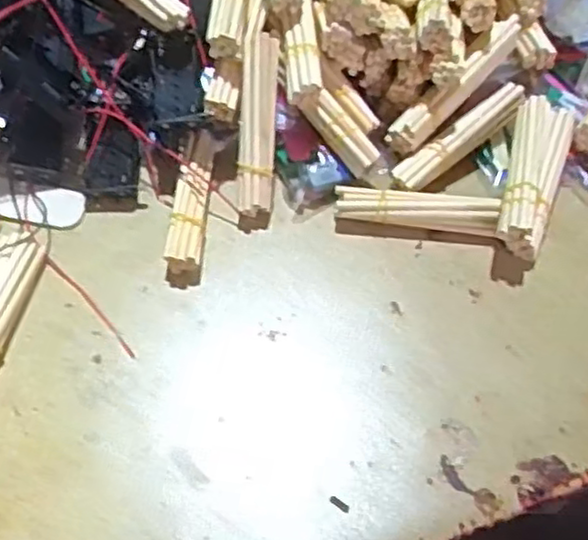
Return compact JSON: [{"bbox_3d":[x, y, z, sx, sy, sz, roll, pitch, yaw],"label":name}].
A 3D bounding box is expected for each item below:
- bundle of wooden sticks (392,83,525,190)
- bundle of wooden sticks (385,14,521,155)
[{"bbox_3d":[0.106,-0.083,0.446,0.097,0.014,0.022,-38,99,-9],"label":"bundle of wooden sticks"},{"bbox_3d":[0.102,-0.118,0.445,0.109,0.024,0.019,-45,70,-4],"label":"bundle of wooden sticks"}]

